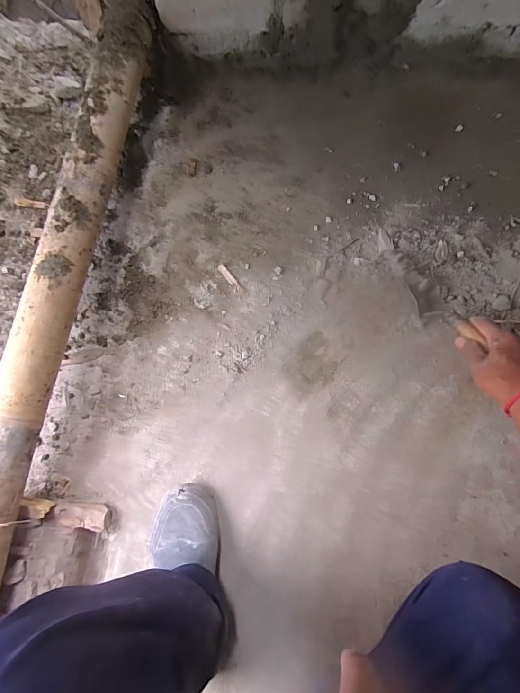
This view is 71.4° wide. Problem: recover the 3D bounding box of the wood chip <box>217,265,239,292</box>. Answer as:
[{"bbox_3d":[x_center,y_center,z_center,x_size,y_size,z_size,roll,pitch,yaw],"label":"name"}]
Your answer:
[{"bbox_3d":[-0.053,-0.120,0.627,0.014,0.004,0.056,-35,81,0],"label":"wood chip"}]

